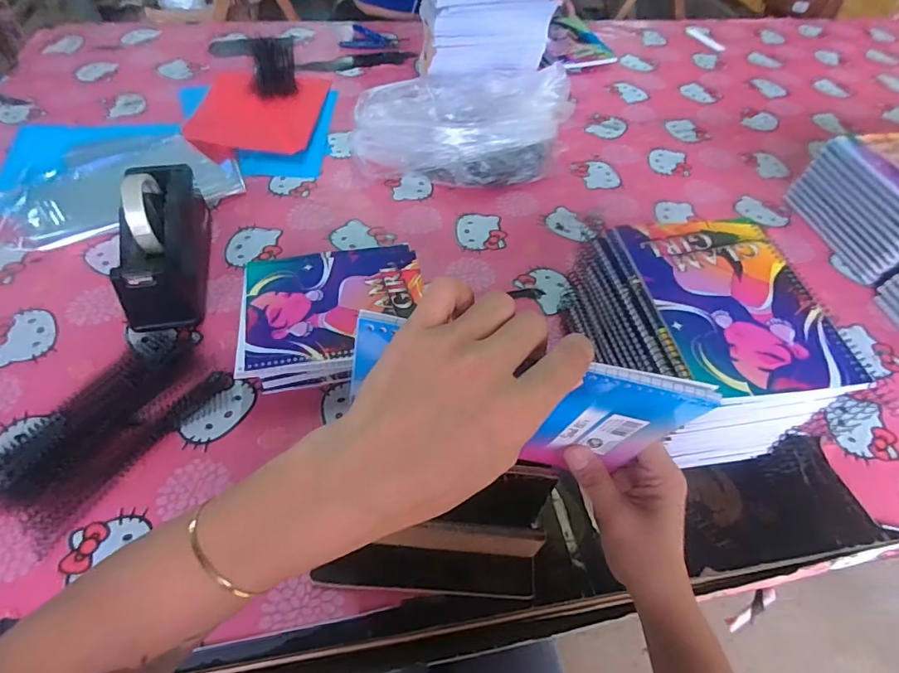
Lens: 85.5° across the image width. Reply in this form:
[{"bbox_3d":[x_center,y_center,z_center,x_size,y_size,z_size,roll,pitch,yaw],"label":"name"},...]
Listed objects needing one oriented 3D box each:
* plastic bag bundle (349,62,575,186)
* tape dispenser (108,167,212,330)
[{"bbox_3d":[0.020,-0.346,0.787,0.342,0.119,0.214,-12,55,-13],"label":"plastic bag bundle"},{"bbox_3d":[-0.340,-0.115,0.579,0.074,0.114,0.198,-5,54,-8],"label":"tape dispenser"}]

